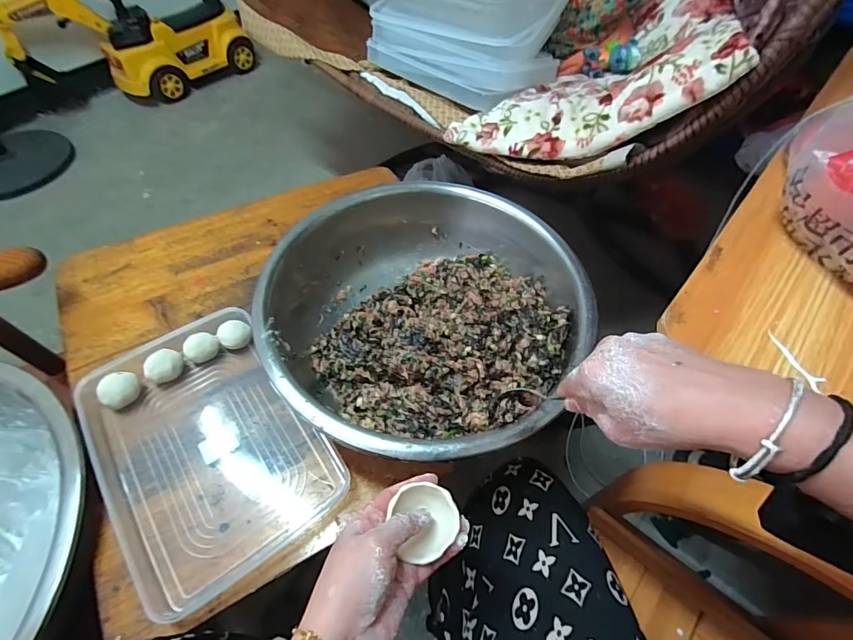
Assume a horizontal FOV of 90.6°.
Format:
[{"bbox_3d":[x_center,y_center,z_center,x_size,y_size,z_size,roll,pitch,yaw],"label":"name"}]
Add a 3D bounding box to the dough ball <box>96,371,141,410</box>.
[{"bbox_3d":[-0.373,0.085,0.512,0.033,0.035,0.042,24,58,15],"label":"dough ball"}]

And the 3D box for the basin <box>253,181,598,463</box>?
[{"bbox_3d":[-0.002,-0.002,0.534,0.357,0.126,0.356,0,55,-1],"label":"basin"}]

